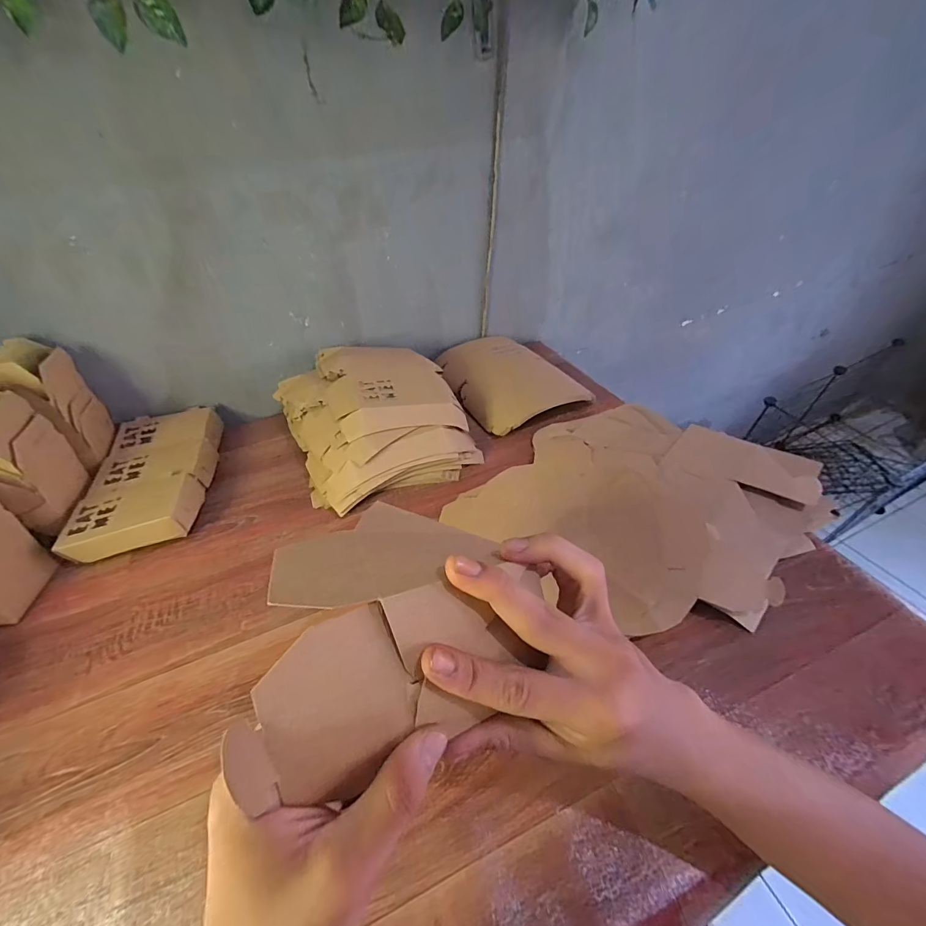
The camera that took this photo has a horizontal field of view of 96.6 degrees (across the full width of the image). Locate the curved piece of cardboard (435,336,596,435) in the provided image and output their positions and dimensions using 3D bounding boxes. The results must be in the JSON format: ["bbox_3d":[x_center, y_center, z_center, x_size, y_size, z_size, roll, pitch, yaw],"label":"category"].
[{"bbox_3d":[0.073,-0.163,0.772,0.180,0.027,0.286,-20,44,-16],"label":"curved piece of cardboard"}]

